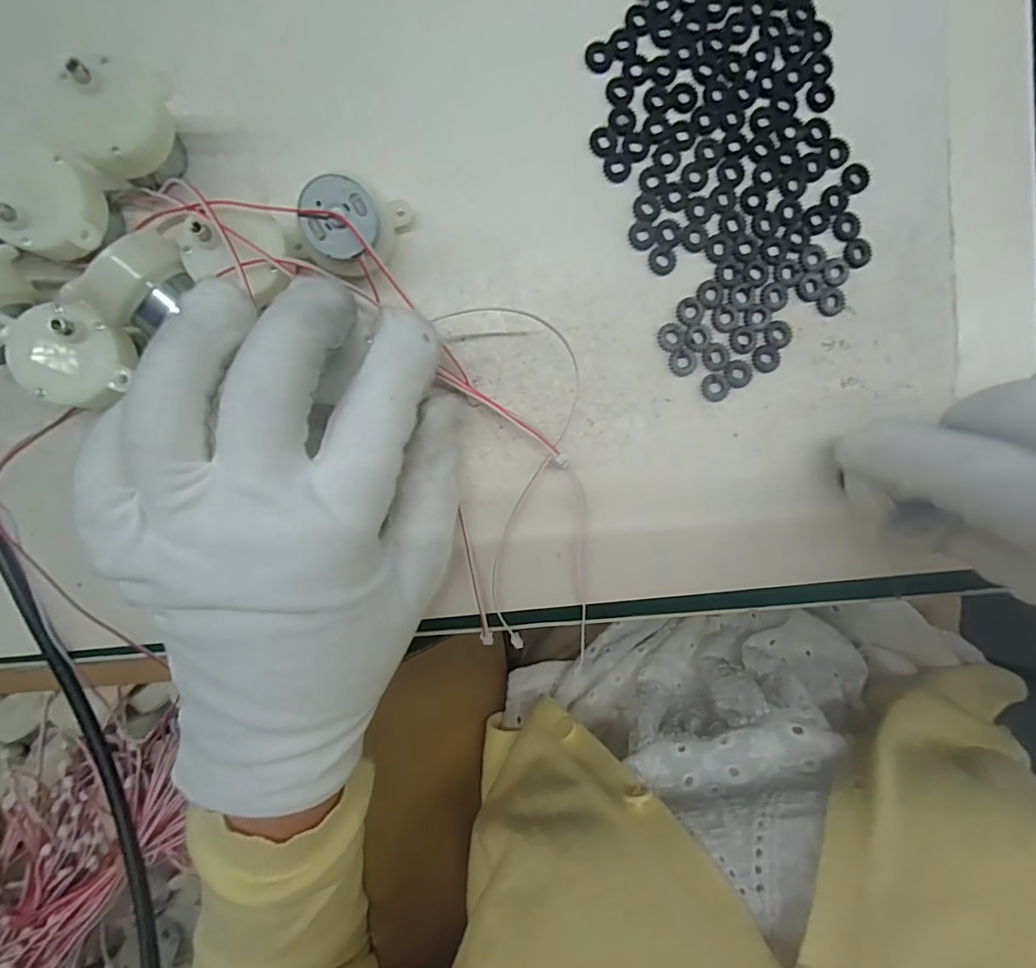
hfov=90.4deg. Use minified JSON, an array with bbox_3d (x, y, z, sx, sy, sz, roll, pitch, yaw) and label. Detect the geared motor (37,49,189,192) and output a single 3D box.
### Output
[{"bbox_3d":[-0.130,-0.118,0.171,0.032,0.034,0.033,0,93,-2],"label":"geared motor"}]

